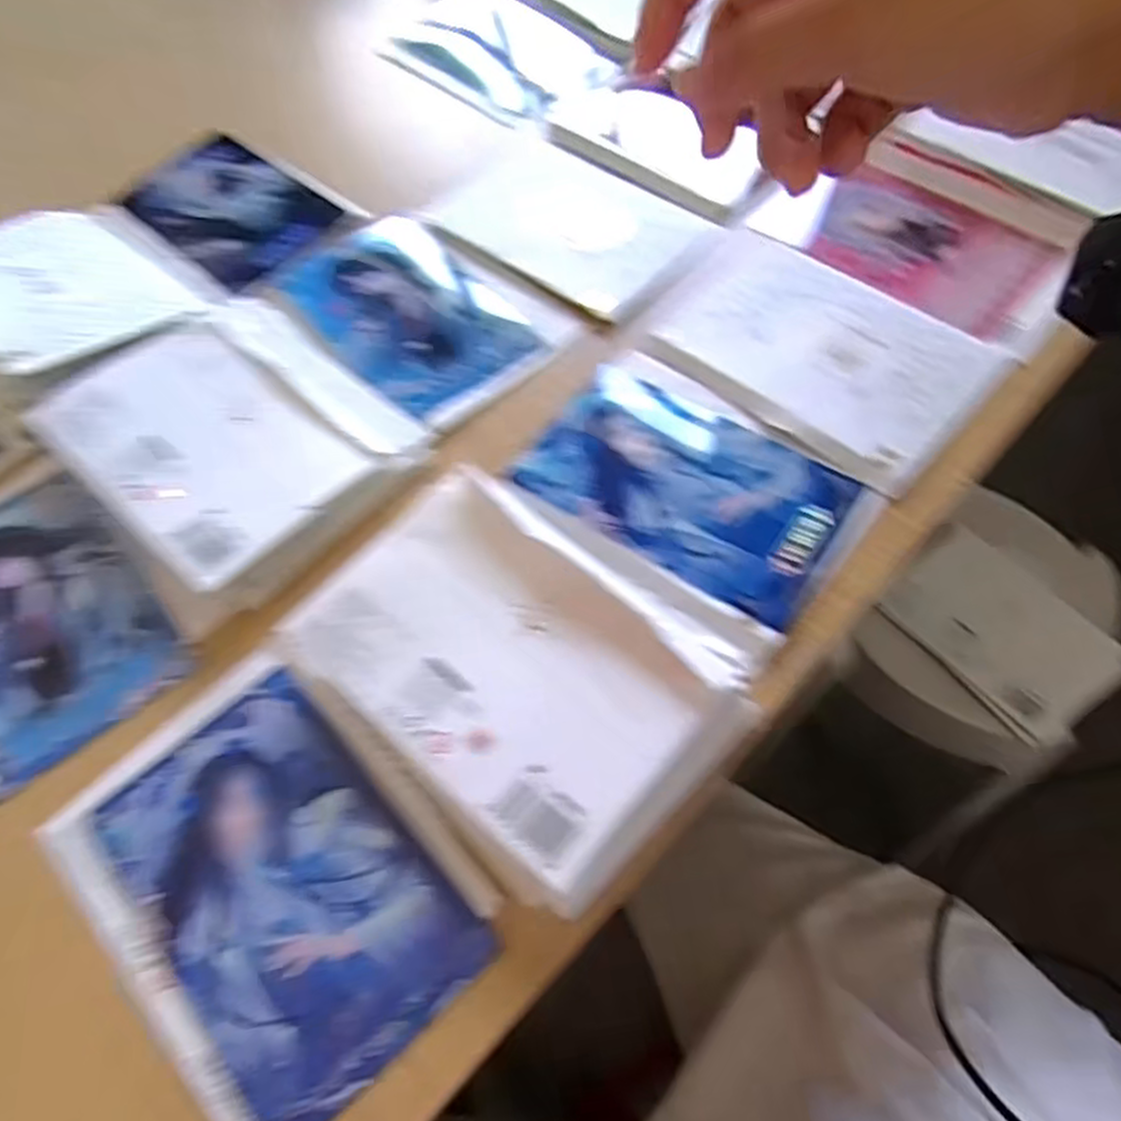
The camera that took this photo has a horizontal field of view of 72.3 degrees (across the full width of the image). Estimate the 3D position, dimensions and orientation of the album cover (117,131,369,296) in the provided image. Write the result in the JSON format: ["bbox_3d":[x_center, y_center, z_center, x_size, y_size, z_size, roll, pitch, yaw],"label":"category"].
[{"bbox_3d":[-0.241,-0.260,0.571,0.169,0.006,0.107,37,69,21],"label":"album cover"}]

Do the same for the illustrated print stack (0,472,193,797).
[{"bbox_3d":[-0.281,0.028,0.408,0.173,0.008,0.111,40,70,22],"label":"illustrated print stack"}]

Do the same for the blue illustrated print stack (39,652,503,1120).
[{"bbox_3d":[-0.128,0.137,0.335,0.128,0.007,0.181,-41,66,-18],"label":"blue illustrated print stack"}]

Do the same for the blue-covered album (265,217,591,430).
[{"bbox_3d":[-0.096,-0.167,0.504,0.189,0.004,0.120,40,70,22],"label":"blue-covered album"}]

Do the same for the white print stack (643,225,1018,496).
[{"bbox_3d":[0.154,-0.133,0.469,0.131,0.012,0.198,-41,66,-18],"label":"white print stack"}]

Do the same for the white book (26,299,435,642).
[{"bbox_3d":[-0.195,-0.073,0.445,0.185,0.026,0.157,39,69,22],"label":"white book"}]

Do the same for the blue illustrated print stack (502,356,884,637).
[{"bbox_3d":[0.072,-0.045,0.423,0.177,0.007,0.116,34,68,20],"label":"blue illustrated print stack"}]

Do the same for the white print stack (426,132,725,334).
[{"bbox_3d":[-0.002,-0.244,0.542,0.199,0.005,0.129,33,68,20],"label":"white print stack"}]

